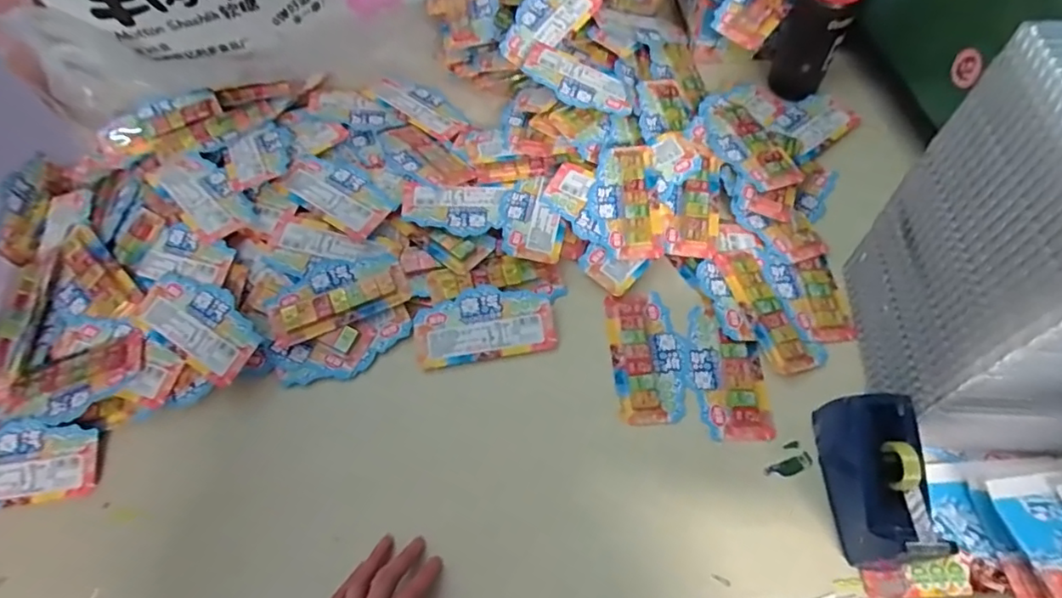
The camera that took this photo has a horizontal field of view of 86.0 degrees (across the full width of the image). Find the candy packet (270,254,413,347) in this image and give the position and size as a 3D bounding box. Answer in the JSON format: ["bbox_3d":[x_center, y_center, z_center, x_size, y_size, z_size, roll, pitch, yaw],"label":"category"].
[{"bbox_3d":[-0.212,-0.011,0.621,0.143,0.015,0.081,-21,62,-10],"label":"candy packet"}]

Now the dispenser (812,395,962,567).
[{"bbox_3d":[0.292,0.150,0.483,0.052,0.085,0.137,2,61,3],"label":"dispenser"}]

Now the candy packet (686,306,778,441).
[{"bbox_3d":[0.198,0.073,0.578,0.071,0.015,0.140,-1,60,1],"label":"candy packet"}]

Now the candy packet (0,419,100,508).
[{"bbox_3d":[-0.495,0.159,0.552,0.145,0.019,0.076,-7,61,-3],"label":"candy packet"}]

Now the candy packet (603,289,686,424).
[{"bbox_3d":[0.122,0.058,0.591,0.074,0.011,0.140,-2,60,0],"label":"candy packet"}]

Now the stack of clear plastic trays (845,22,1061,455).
[{"bbox_3d":[0.400,-0.027,0.439,0.157,0.289,0.201,3,61,3],"label":"stack of clear plastic trays"}]

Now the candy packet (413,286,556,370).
[{"bbox_3d":[-0.051,0.027,0.609,0.148,0.016,0.075,-9,61,-4],"label":"candy packet"}]

